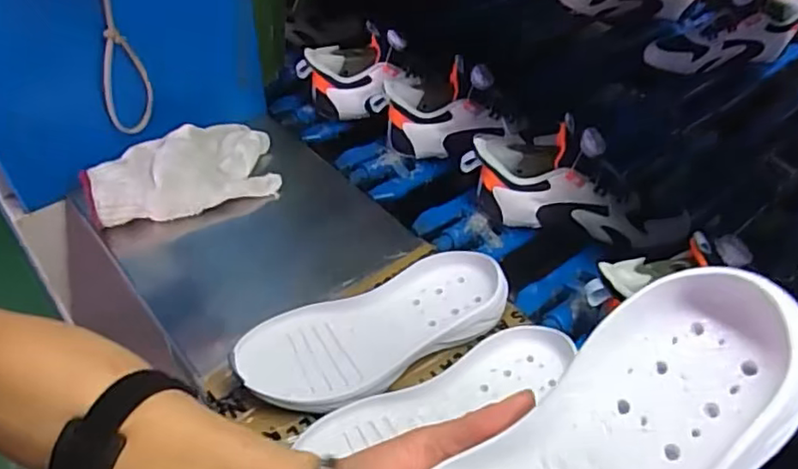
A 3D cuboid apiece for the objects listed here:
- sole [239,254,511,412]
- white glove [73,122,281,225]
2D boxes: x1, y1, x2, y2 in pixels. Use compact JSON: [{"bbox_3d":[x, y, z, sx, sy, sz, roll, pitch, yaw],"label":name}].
[{"bbox_3d":[-0.014,0.075,0.489,0.217,0.033,0.091,-13,44,-20],"label":"sole"},{"bbox_3d":[-0.212,-0.063,0.617,0.180,0.024,0.092,-16,67,-27],"label":"white glove"}]

